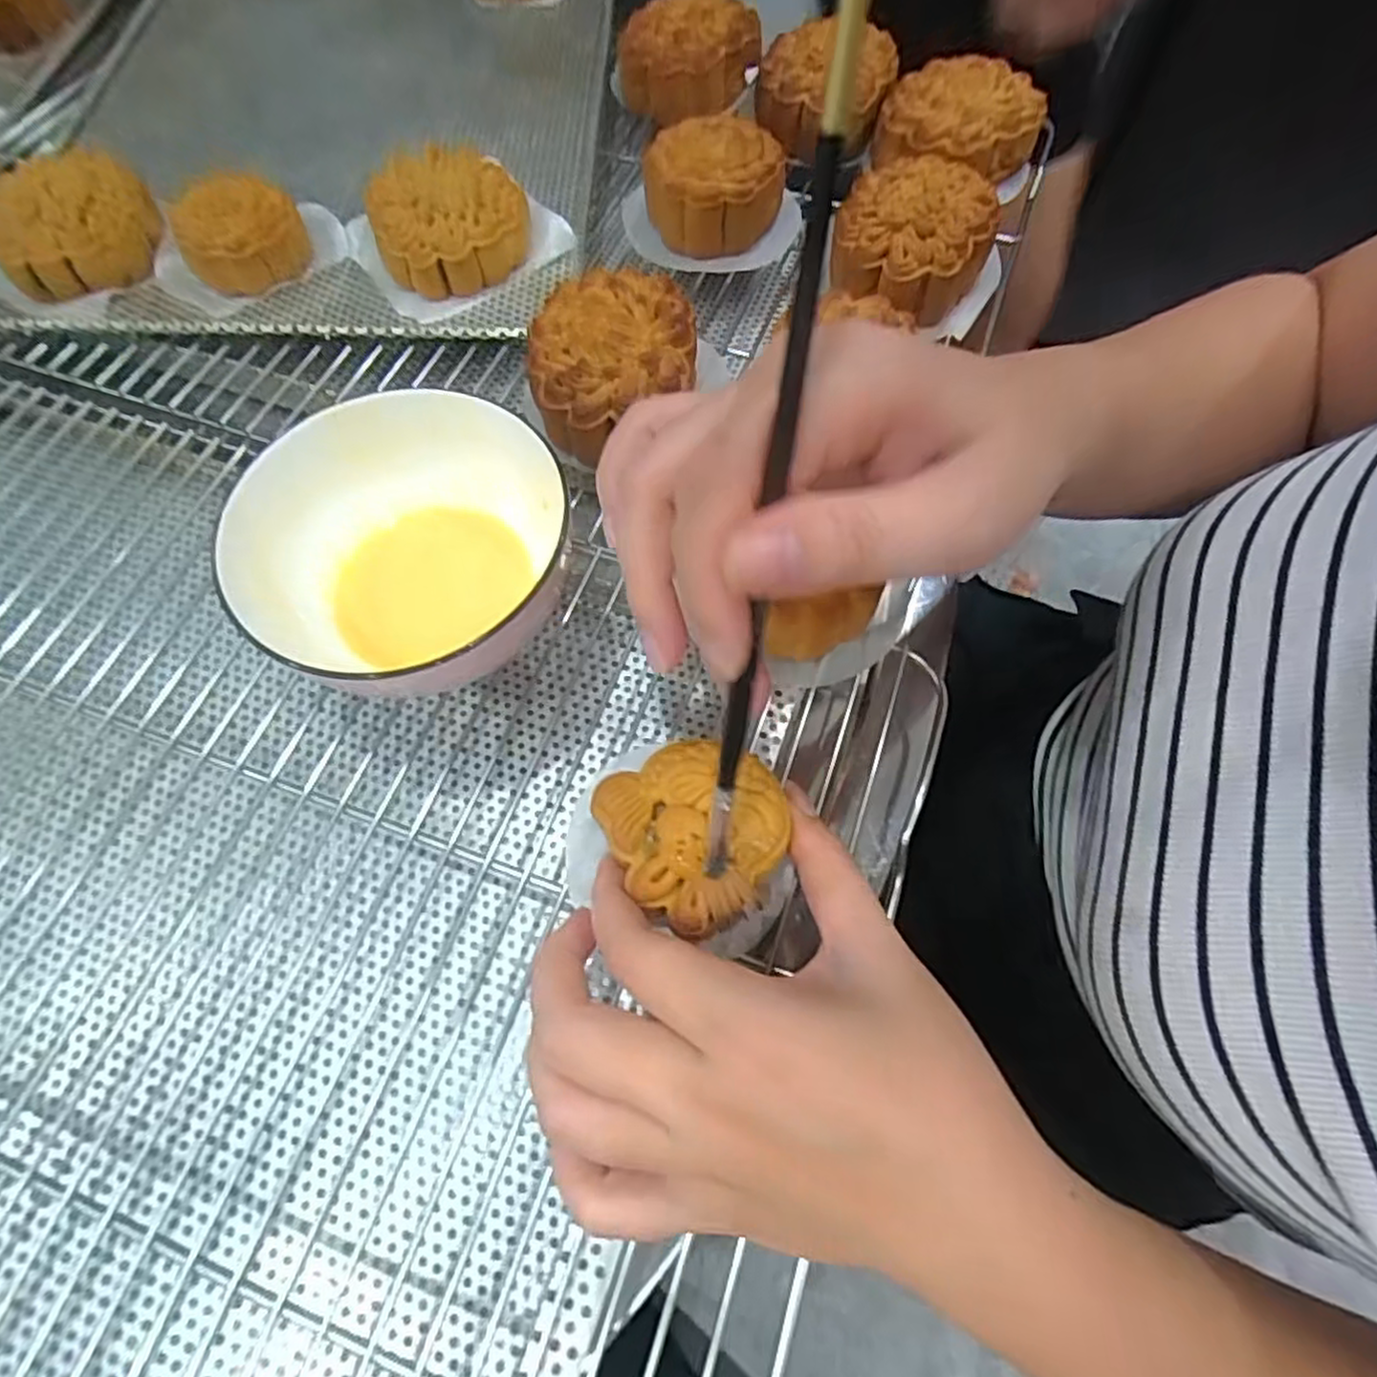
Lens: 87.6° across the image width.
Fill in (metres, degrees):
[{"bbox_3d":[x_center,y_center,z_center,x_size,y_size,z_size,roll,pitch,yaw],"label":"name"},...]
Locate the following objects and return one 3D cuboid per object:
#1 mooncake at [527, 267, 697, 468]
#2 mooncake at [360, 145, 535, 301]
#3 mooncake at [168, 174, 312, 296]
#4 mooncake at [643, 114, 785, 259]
[{"bbox_3d":[-0.034,-0.150,0.323,0.071,0.033,0.089,-6,65,-2],"label":"mooncake"},{"bbox_3d":[-0.125,-0.246,0.376,0.076,0.034,0.076,0,65,1],"label":"mooncake"},{"bbox_3d":[-0.230,-0.232,0.370,0.058,0.033,0.058,0,65,1],"label":"mooncake"},{"bbox_3d":[0.013,-0.267,0.383,0.063,0.042,0.063,0,65,1],"label":"mooncake"}]

